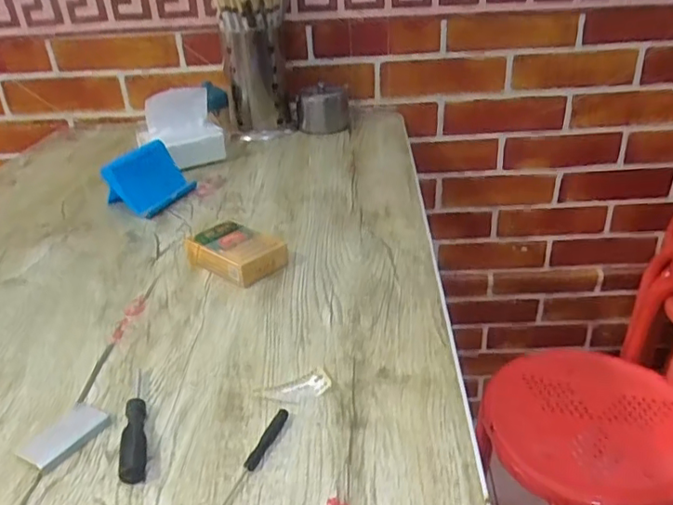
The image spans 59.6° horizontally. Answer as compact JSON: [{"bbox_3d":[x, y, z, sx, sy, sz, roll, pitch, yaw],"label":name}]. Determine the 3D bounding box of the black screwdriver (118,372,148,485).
[{"bbox_3d":[-0.132,0.109,0.383,0.014,0.012,0.099,-10,30,-12],"label":"black screwdriver"}]

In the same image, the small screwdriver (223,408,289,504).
[{"bbox_3d":[-0.050,0.122,0.350,0.008,0.007,0.077,10,32,22],"label":"small screwdriver"}]

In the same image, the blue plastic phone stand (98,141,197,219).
[{"bbox_3d":[-0.231,-0.090,0.701,0.077,0.066,0.099,6,30,15],"label":"blue plastic phone stand"}]

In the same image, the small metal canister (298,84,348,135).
[{"bbox_3d":[-0.021,-0.223,0.910,0.080,0.065,0.060,-4,28,0],"label":"small metal canister"}]

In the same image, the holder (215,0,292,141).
[{"bbox_3d":[-0.121,-0.299,0.857,0.103,0.260,0.084,-6,28,-5],"label":"holder"}]

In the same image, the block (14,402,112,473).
[{"bbox_3d":[-0.175,0.116,0.377,0.037,0.006,0.052,12,33,25],"label":"block"}]

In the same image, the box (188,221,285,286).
[{"bbox_3d":[-0.095,-0.001,0.555,0.088,0.029,0.056,19,36,34],"label":"box"}]

